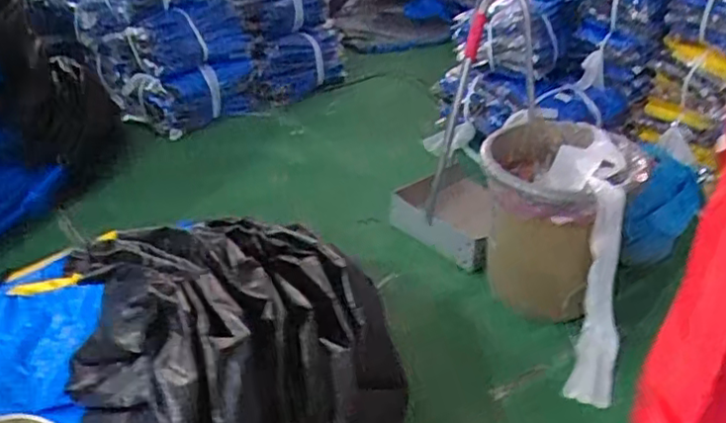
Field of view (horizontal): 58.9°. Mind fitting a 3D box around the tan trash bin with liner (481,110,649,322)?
[{"bbox_3d":[0.369,0.015,1.248,0.260,0.302,0.306,7,33,14],"label":"tan trash bin with liner"}]

